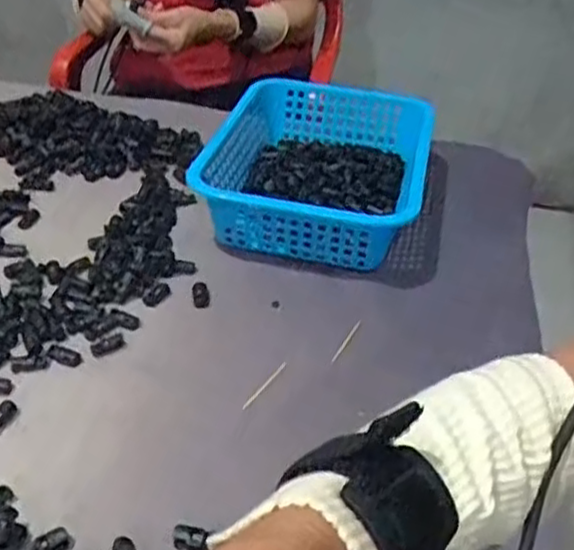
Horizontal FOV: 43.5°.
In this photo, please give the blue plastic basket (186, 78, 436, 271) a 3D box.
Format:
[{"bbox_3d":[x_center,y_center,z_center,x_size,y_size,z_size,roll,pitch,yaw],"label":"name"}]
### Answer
[{"bbox_3d":[0.033,-0.116,0.787,0.226,0.081,0.294,9,37,8],"label":"blue plastic basket"}]

